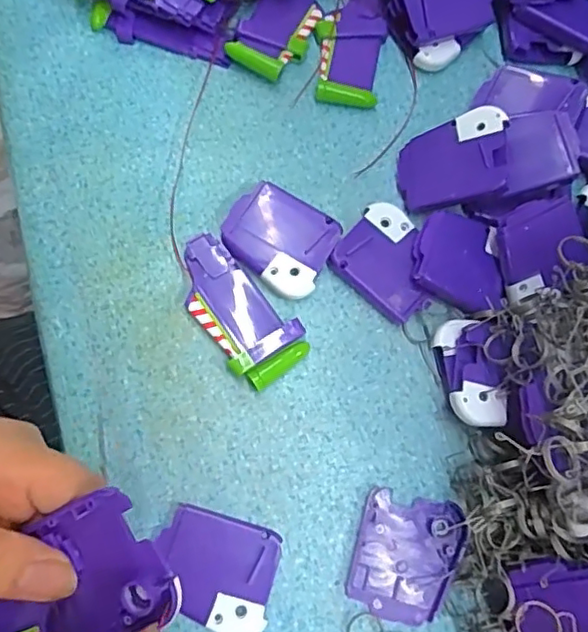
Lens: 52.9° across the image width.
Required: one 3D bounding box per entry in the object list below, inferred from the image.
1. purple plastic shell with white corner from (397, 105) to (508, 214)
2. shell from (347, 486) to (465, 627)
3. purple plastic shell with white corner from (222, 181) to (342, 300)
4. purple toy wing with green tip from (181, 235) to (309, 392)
[{"bbox_3d":[0.090,-0.088,0.340,0.062,0.011,0.050,-12,69,34],"label":"purple plastic shell with white corner"},{"bbox_3d":[0.057,0.123,0.301,0.051,0.007,0.060,18,74,0],"label":"shell"},{"bbox_3d":[-0.008,-0.045,0.336,0.061,0.010,0.052,33,75,5],"label":"purple plastic shell with white corner"},{"bbox_3d":[-0.033,-0.004,0.326,0.040,0.010,0.089,-38,81,-13],"label":"purple toy wing with green tip"}]

